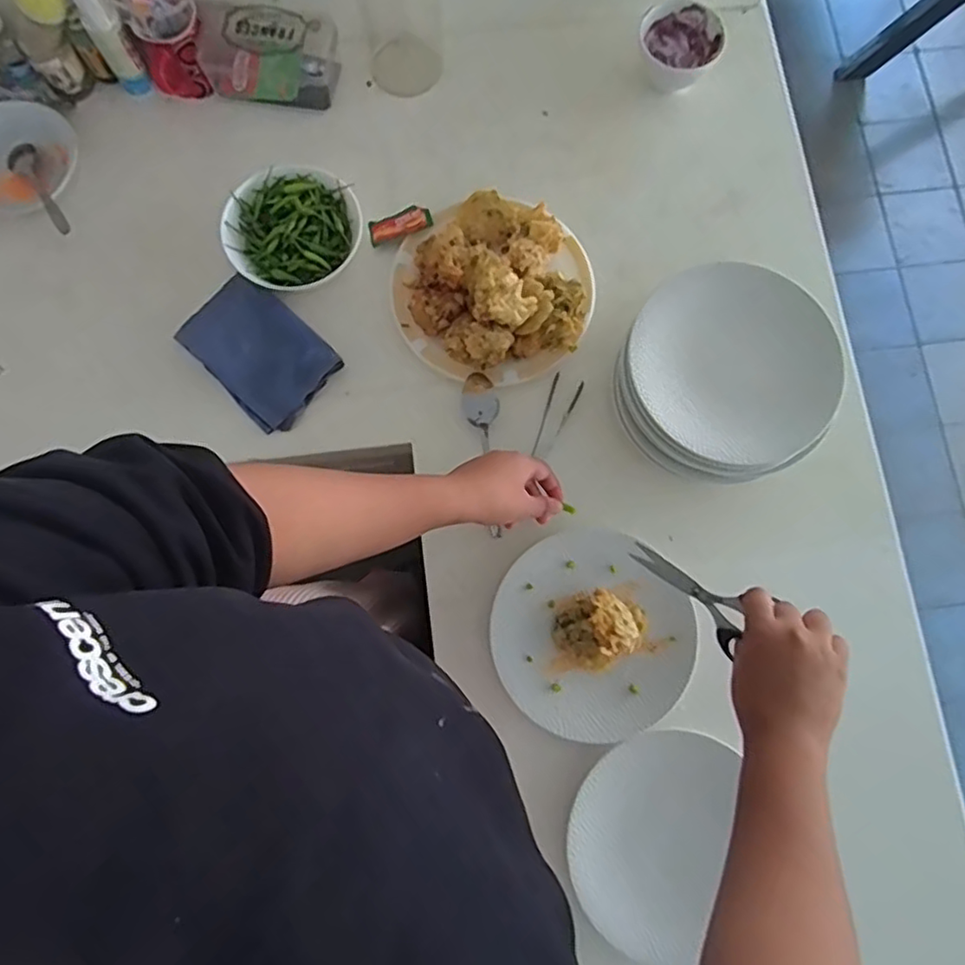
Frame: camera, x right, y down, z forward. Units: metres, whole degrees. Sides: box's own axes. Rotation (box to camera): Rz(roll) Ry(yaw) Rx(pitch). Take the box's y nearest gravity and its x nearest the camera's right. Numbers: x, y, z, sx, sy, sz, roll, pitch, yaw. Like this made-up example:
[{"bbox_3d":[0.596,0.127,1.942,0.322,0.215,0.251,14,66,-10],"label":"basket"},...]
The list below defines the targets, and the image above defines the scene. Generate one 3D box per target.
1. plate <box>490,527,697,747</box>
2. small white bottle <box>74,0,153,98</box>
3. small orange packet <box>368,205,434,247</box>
[{"bbox_3d":[0.108,0.152,0.630,0.188,0.047,0.196,0,79,0],"label":"plate"},{"bbox_3d":[-0.409,-0.487,0.700,0.037,0.169,0.026,41,81,7],"label":"small white bottle"},{"bbox_3d":[-0.094,-0.296,0.730,0.071,0.007,0.039,-18,65,7],"label":"small orange packet"}]

